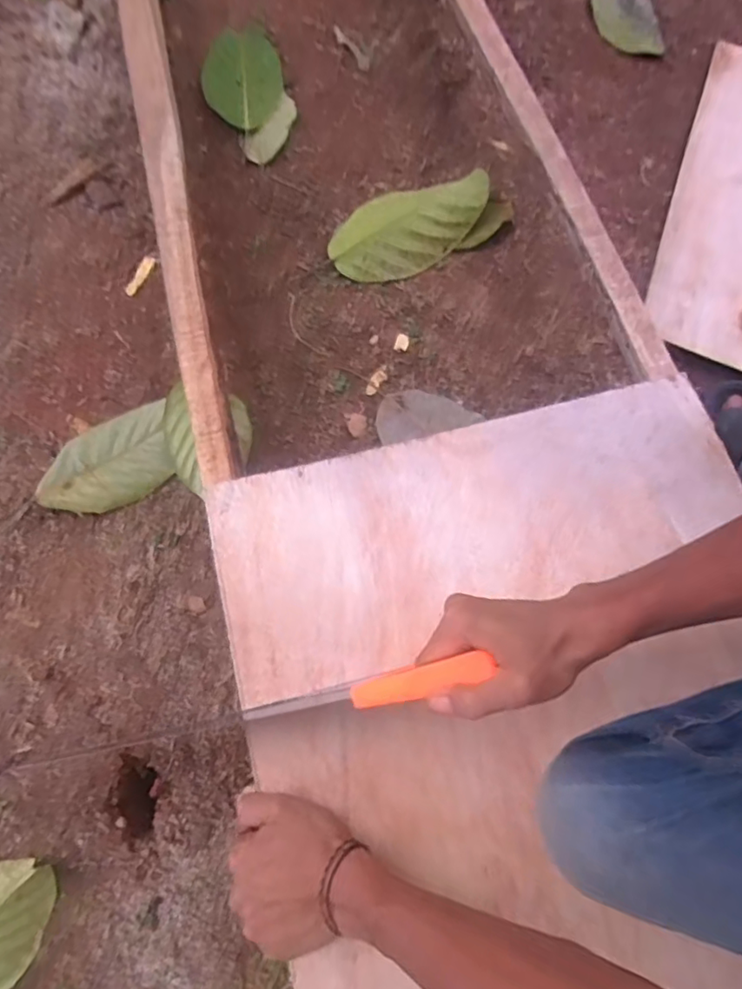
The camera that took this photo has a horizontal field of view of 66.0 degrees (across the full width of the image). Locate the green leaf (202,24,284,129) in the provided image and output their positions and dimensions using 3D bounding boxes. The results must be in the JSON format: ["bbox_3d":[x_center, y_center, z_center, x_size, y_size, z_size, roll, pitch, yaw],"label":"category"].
[{"bbox_3d":[-0.180,-0.586,0.809,0.106,0.030,0.173,-2,72,-3],"label":"green leaf"}]

